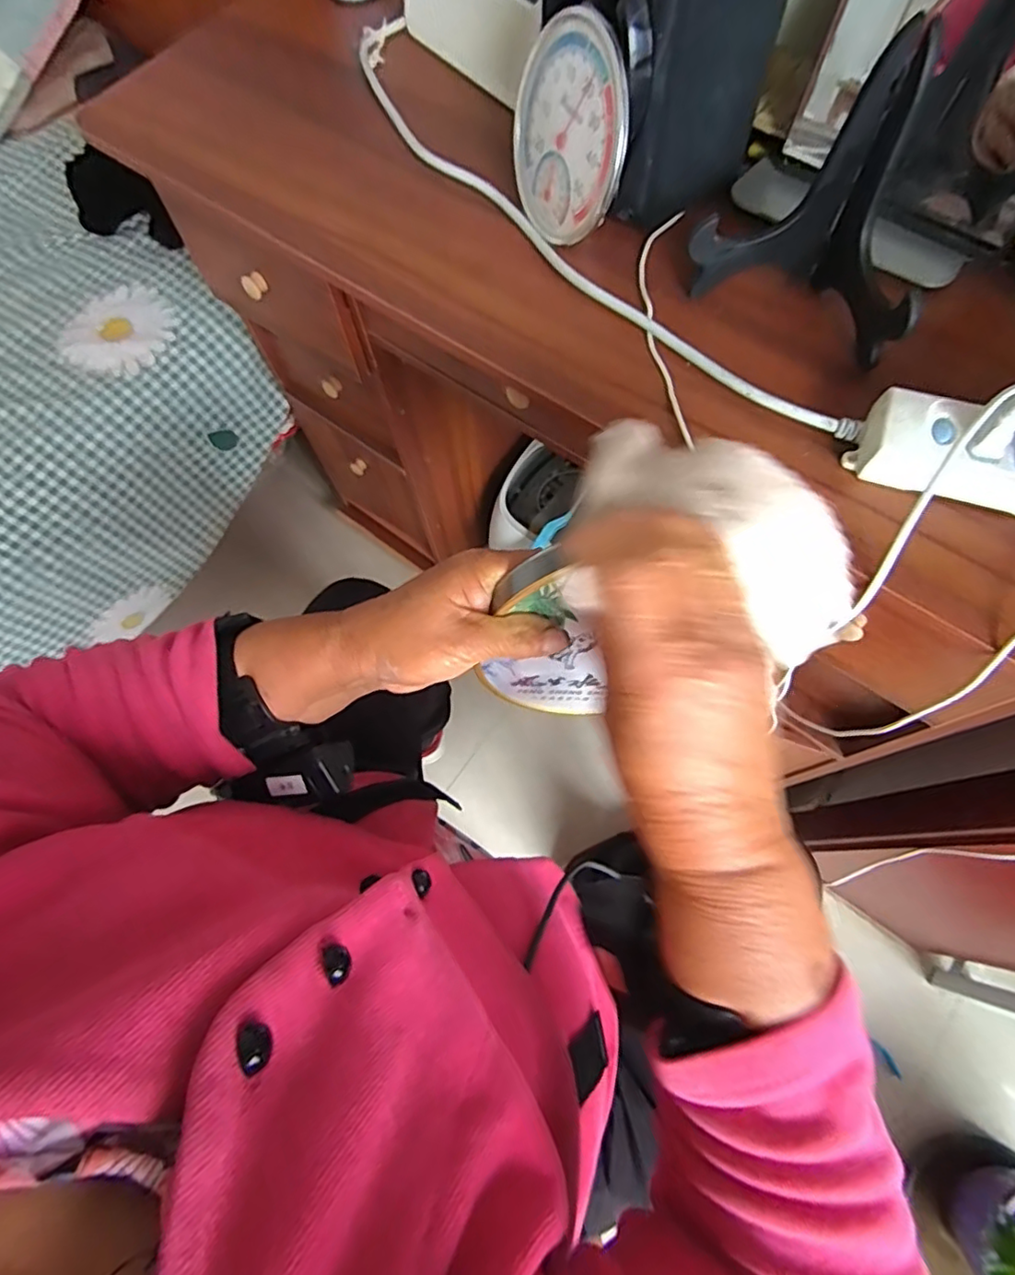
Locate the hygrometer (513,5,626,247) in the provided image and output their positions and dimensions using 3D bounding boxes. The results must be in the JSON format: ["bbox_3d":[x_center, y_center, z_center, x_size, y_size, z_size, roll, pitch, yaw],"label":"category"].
[{"bbox_3d":[0.041,-0.346,0.415,0.011,0.116,0.118,-23,87,-26],"label":"hygrometer"}]

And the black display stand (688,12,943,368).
[{"bbox_3d":[0.201,-0.259,0.370,0.144,0.140,0.067,30,74,13],"label":"black display stand"}]

